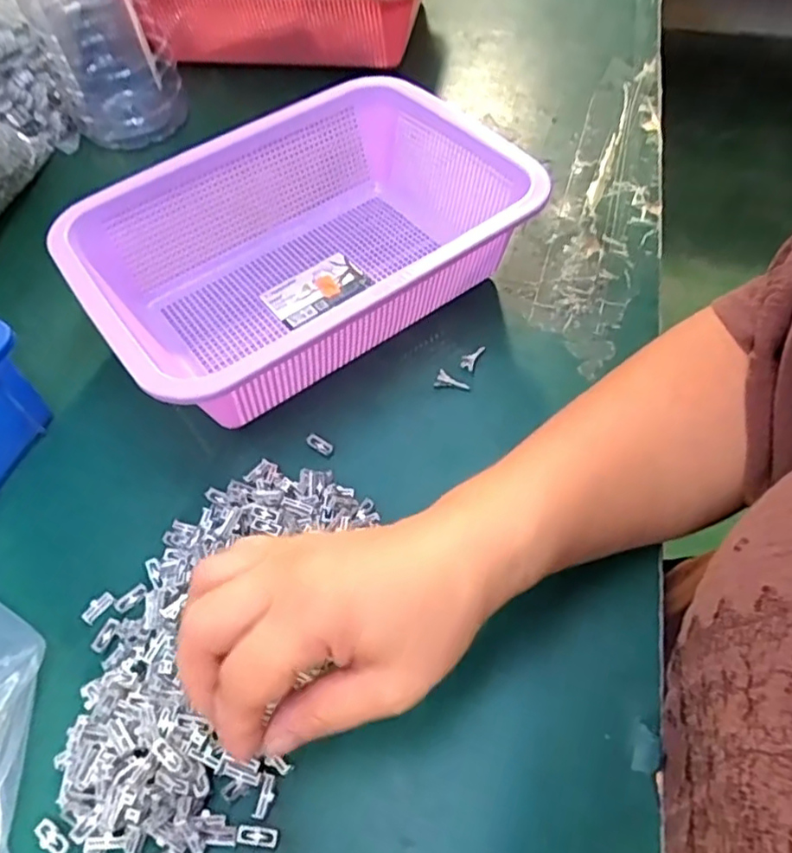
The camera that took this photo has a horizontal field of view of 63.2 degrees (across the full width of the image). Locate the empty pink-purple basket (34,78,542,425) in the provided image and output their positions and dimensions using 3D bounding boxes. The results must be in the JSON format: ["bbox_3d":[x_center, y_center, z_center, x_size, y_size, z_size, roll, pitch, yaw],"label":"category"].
[{"bbox_3d":[-0.062,-0.115,0.412,0.256,0.079,0.198,-31,59,-18],"label":"empty pink-purple basket"}]

